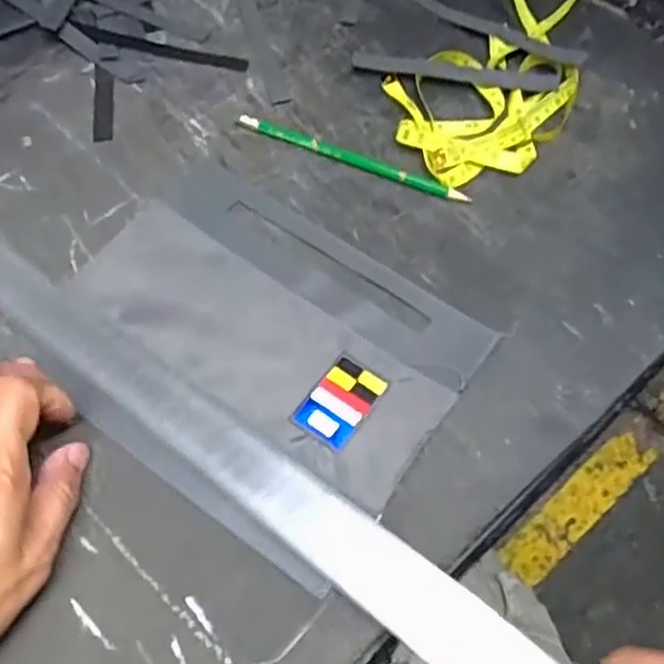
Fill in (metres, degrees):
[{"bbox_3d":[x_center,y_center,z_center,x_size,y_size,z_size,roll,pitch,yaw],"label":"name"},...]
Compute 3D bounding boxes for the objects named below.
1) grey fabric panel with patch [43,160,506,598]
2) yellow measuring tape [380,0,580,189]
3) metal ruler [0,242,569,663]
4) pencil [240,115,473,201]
[{"bbox_3d":[-0.045,0.004,0.397,0.222,0.009,0.179,32,64,16],"label":"grey fabric panel with patch"},{"bbox_3d":[0.135,-0.205,0.515,0.118,0.016,0.268,33,65,16],"label":"yellow measuring tape"},{"bbox_3d":[-0.046,0.063,0.357,0.580,0.009,0.035,35,73,18],"label":"metal ruler"},{"bbox_3d":[0.013,-0.115,0.462,0.158,0.010,0.011,23,62,11],"label":"pencil"}]

